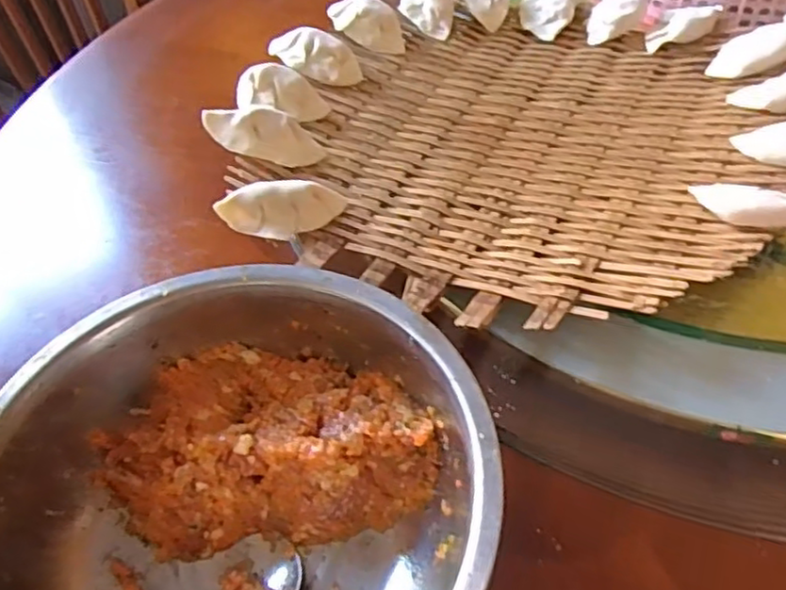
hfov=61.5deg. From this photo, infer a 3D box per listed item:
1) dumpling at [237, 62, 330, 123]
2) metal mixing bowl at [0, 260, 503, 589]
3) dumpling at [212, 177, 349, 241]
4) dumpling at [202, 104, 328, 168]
[{"bbox_3d":[-0.082,-0.147,0.477,0.066,0.027,0.030,18,53,18],"label":"dumpling"},{"bbox_3d":[-0.071,0.102,0.311,0.220,0.086,0.220,-2,49,2],"label":"metal mixing bowl"},{"bbox_3d":[-0.066,-0.053,0.403,0.074,0.022,0.033,-21,51,-14],"label":"dumpling"},{"bbox_3d":[-0.086,-0.107,0.440,0.080,0.018,0.033,16,49,-8],"label":"dumpling"}]

